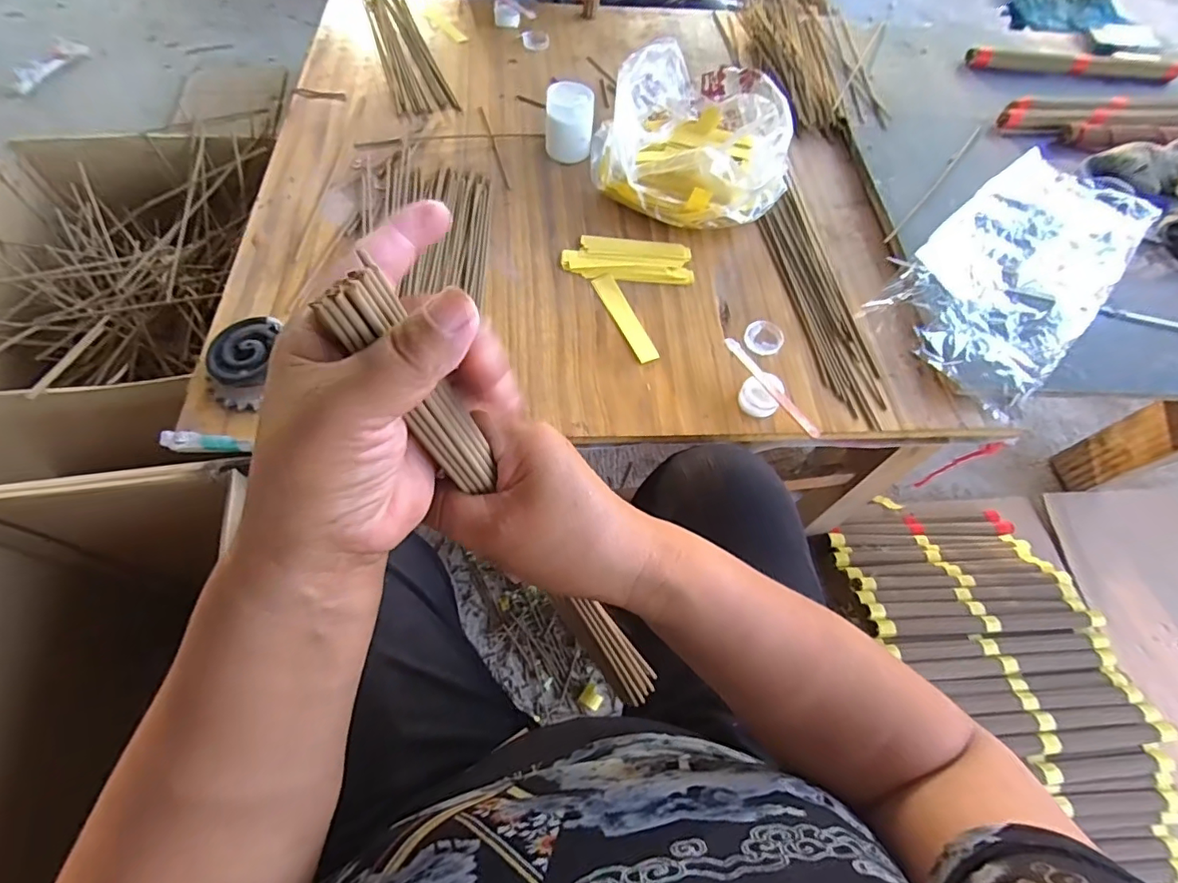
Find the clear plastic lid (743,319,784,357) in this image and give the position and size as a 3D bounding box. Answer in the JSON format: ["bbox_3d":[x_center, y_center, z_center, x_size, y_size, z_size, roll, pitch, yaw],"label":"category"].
[{"bbox_3d":[0.177,-0.106,0.536,0.039,0.008,0.039,1,63,-2],"label":"clear plastic lid"}]

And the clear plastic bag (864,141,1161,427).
[{"bbox_3d":[0.475,-0.195,0.589,0.388,0.037,0.169,-40,72,-20],"label":"clear plastic bag"}]

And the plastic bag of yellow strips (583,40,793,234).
[{"bbox_3d":[0.119,-0.351,0.622,0.222,0.082,0.219,2,63,-2],"label":"plastic bag of yellow strips"}]

